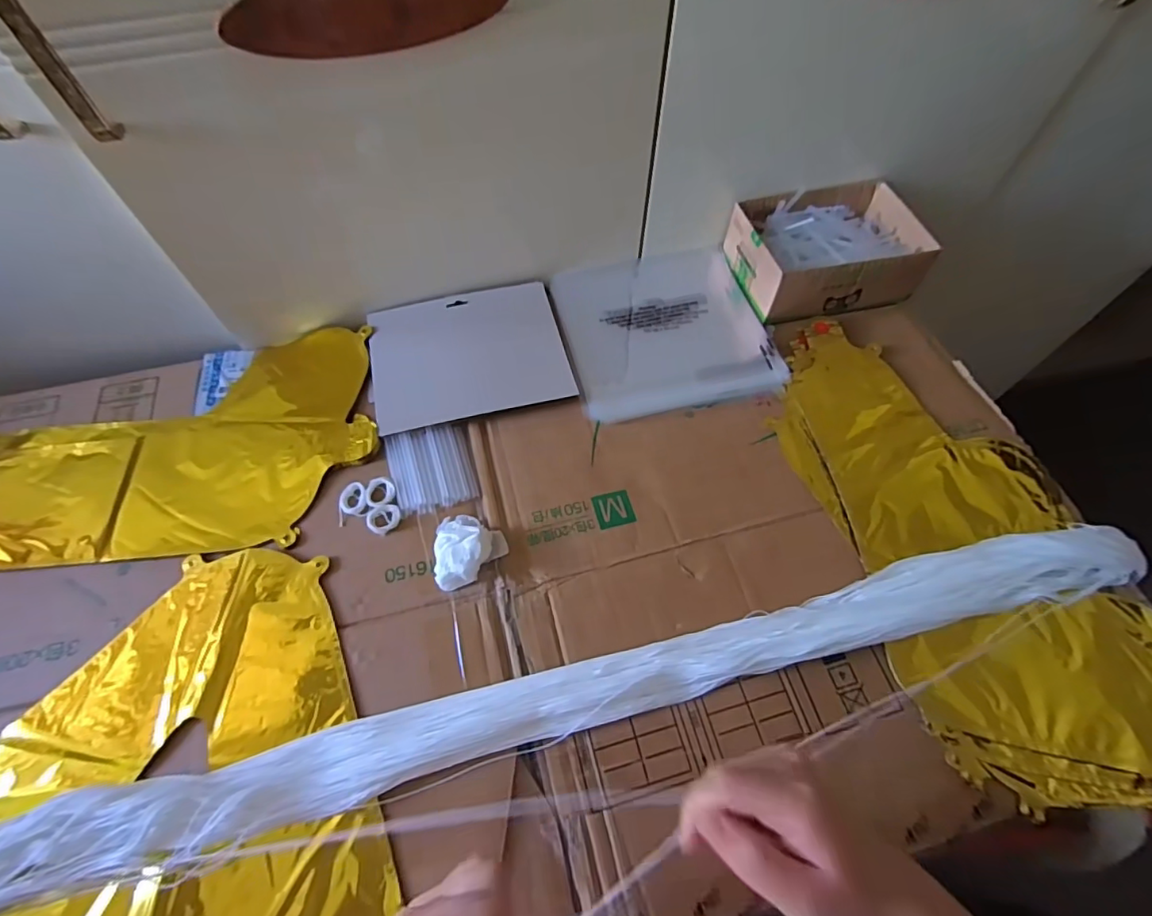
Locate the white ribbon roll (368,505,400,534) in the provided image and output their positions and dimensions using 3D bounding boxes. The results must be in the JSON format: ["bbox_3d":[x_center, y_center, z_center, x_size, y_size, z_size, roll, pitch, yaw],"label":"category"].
[{"bbox_3d":[-0.168,0.053,0.471,0.027,0.006,0.026,0,61,-1],"label":"white ribbon roll"}]

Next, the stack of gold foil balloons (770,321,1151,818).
[{"bbox_3d":[0.344,0.063,0.481,0.244,0.019,0.477,-16,63,-9],"label":"stack of gold foil balloons"}]

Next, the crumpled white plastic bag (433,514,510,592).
[{"bbox_3d":[-0.089,0.072,0.448,0.058,0.029,0.064,-8,62,-5],"label":"crumpled white plastic bag"}]

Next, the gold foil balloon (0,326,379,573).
[{"bbox_3d":[-0.395,-0.006,0.508,0.397,0.019,0.226,-9,62,-6],"label":"gold foil balloon"}]

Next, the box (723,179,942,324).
[{"bbox_3d":[0.275,-0.232,0.597,0.182,0.064,0.140,-12,62,-7],"label":"box"}]

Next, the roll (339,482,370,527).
[{"bbox_3d":[-0.199,0.039,0.476,0.027,0.008,0.035,-15,62,-9],"label":"roll"}]

